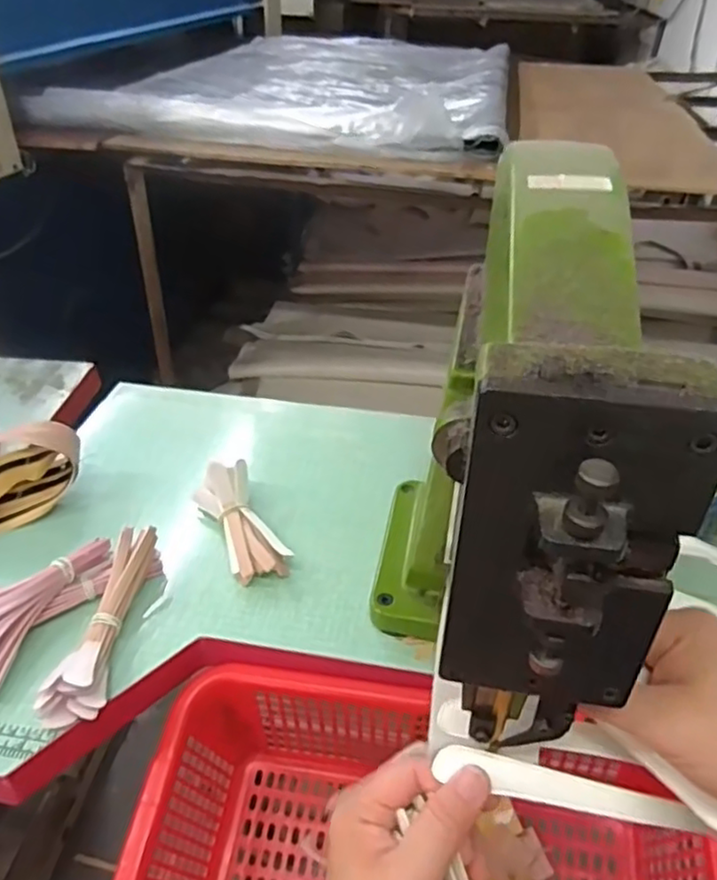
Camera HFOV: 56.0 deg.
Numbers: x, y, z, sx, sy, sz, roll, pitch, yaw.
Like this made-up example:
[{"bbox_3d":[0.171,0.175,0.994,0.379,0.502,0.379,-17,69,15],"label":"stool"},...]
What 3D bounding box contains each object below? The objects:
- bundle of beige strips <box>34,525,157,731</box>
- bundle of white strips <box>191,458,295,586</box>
[{"bbox_3d":[-0.202,0.147,0.553,0.043,0.042,0.170,6,37,6],"label":"bundle of beige strips"},{"bbox_3d":[-0.115,0.077,0.654,0.053,0.046,0.139,-17,40,-24],"label":"bundle of white strips"}]

